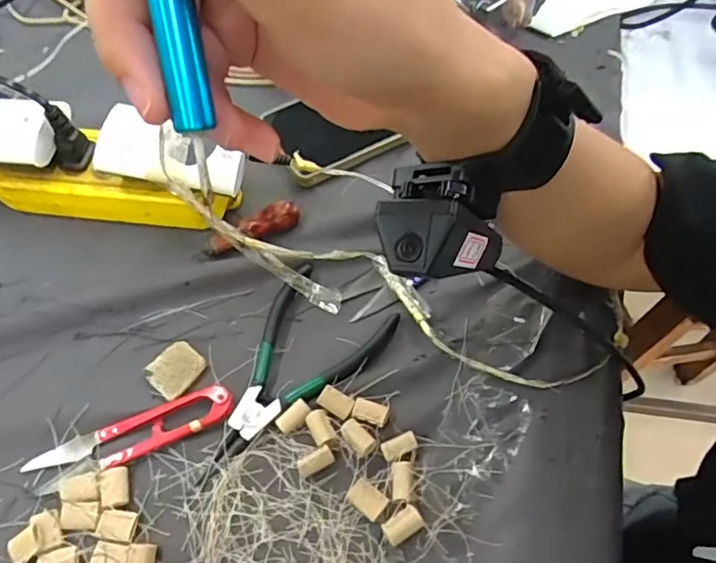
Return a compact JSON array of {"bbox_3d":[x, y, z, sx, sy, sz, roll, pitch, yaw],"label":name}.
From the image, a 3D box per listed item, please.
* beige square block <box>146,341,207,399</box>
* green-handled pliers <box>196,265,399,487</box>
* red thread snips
[{"bbox_3d":[-0.112,0.054,0.354,0.029,0.007,0.032,31,65,15],"label":"beige square block"},{"bbox_3d":[-0.044,0.056,0.346,0.074,0.012,0.138,33,65,16],"label":"green-handled pliers"},{"bbox_3d":[-0.130,0.089,0.330,0.116,0.010,0.024,-20,63,-12],"label":"red thread snips"}]

